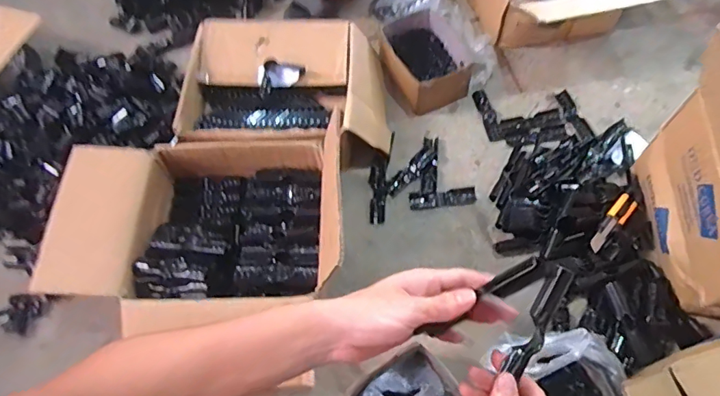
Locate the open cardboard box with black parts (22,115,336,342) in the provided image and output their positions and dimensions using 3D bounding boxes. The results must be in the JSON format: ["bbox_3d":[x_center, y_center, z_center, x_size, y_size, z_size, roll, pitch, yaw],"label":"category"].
[{"bbox_3d":[-0.259,0.031,0.830,0.466,0.243,0.324,-3,63,1],"label":"open cardboard box with black parts"}]

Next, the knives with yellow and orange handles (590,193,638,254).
[{"bbox_3d":[0.452,0.043,0.880,0.035,0.013,0.158,40,58,20],"label":"knives with yellow and orange handles"}]

